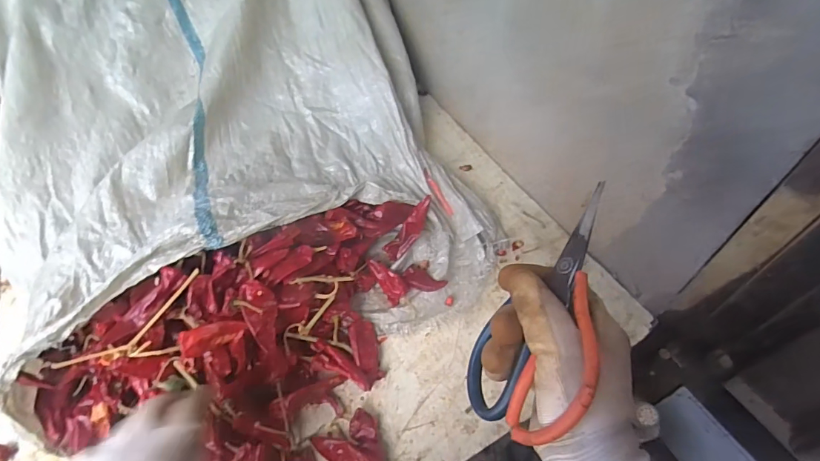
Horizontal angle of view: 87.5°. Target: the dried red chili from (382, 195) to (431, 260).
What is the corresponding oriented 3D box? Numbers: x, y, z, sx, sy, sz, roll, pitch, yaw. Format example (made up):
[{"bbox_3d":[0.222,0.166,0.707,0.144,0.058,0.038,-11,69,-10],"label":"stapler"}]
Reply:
[{"bbox_3d":[0.001,-0.003,0.605,0.027,0.018,0.101,42,108,29],"label":"dried red chili"}]

